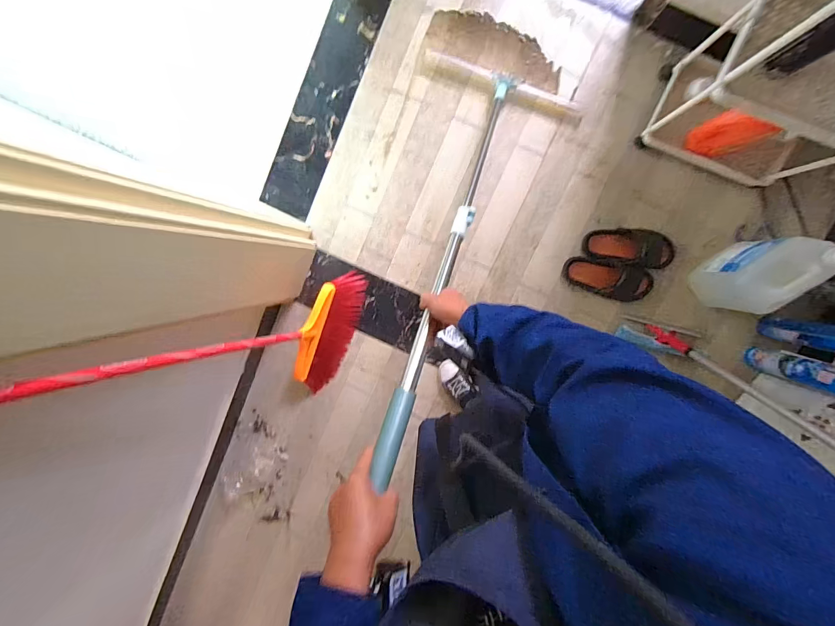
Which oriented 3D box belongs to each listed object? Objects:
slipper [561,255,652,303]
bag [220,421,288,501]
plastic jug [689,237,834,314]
[{"bbox_3d":[0.554,-0.099,1.068,0.239,0.047,0.094,18,99,14],"label":"slipper"},{"bbox_3d":[-0.576,0.524,1.253,0.200,0.068,0.275,31,99,-1],"label":"bag"},{"bbox_3d":[0.838,-0.097,0.940,0.110,0.301,0.207,45,98,-1],"label":"plastic jug"}]

